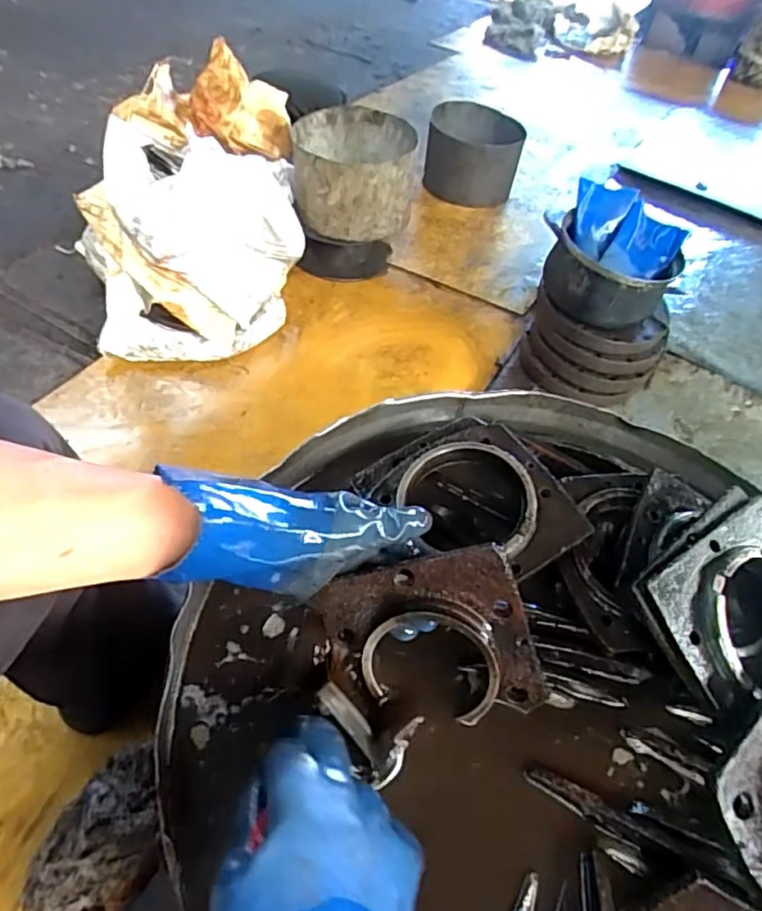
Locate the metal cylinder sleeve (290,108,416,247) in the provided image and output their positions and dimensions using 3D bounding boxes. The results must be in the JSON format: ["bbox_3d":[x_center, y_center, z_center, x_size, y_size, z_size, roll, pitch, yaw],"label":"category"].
[{"bbox_3d":[-0.069,-0.671,1.483,0.284,0.191,0.295,1,49,-8],"label":"metal cylinder sleeve"}]

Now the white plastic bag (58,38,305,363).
[{"bbox_3d":[-0.390,-0.530,1.357,0.440,0.349,0.665,26,50,14],"label":"white plastic bag"}]

